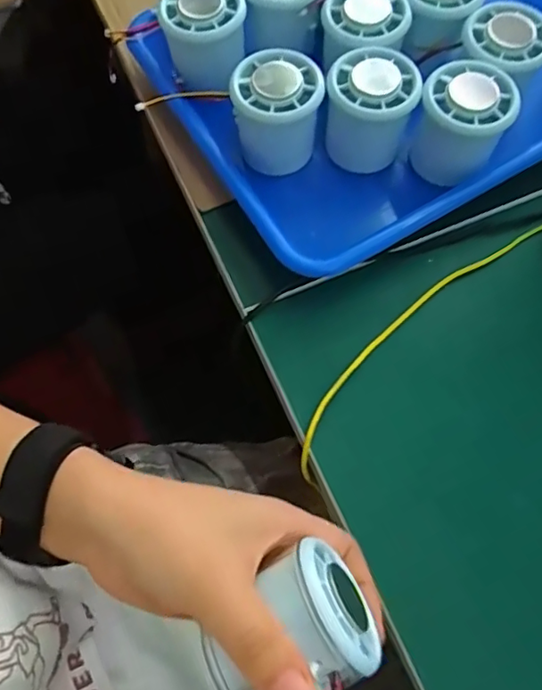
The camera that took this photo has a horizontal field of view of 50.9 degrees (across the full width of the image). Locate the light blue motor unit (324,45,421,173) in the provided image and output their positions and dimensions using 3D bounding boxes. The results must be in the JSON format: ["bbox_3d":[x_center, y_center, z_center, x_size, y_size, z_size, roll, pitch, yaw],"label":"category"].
[{"bbox_3d":[0.063,-0.151,0.372,0.057,0.061,0.052,10,69,2],"label":"light blue motor unit"}]

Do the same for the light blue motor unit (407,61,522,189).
[{"bbox_3d":[0.121,-0.140,0.366,0.053,0.058,0.055,1,69,-1],"label":"light blue motor unit"}]

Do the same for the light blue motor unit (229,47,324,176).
[{"bbox_3d":[0.003,-0.149,0.367,0.052,0.060,0.045,0,69,-2],"label":"light blue motor unit"}]

